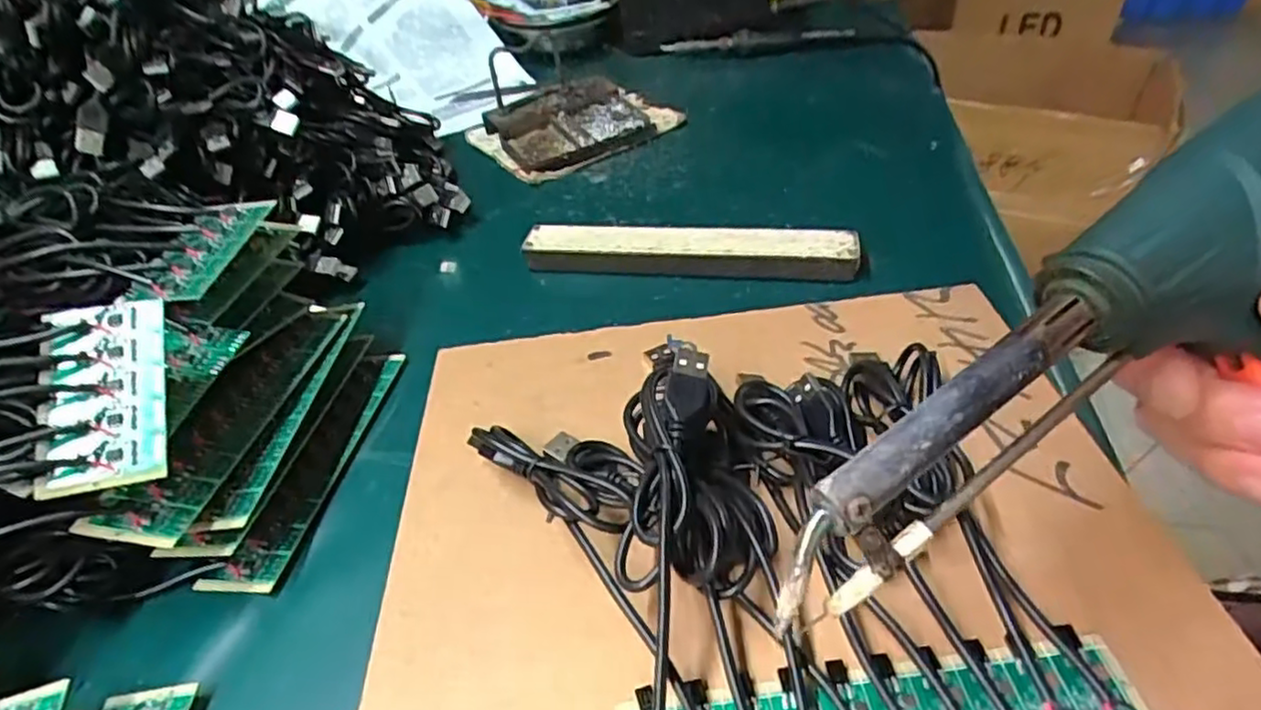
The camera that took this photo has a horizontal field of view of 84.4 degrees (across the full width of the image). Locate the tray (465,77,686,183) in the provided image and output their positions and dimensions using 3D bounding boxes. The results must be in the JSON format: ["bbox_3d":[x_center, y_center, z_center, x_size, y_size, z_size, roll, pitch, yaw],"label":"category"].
[{"bbox_3d":[-0.043,-0.193,0.571,0.150,0.031,0.109,-23,43,-18],"label":"tray"}]

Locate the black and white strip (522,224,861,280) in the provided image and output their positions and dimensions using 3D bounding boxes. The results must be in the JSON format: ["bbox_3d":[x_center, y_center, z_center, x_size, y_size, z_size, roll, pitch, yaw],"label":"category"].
[{"bbox_3d":[0.034,-0.062,0.419,0.194,0.025,0.025,4,41,12],"label":"black and white strip"}]

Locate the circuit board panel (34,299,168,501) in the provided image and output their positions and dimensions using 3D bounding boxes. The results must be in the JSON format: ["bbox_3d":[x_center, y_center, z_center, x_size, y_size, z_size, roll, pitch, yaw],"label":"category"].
[{"bbox_3d":[-0.195,0.014,0.258,0.041,0.004,0.071,-9,72,-13],"label":"circuit board panel"}]

